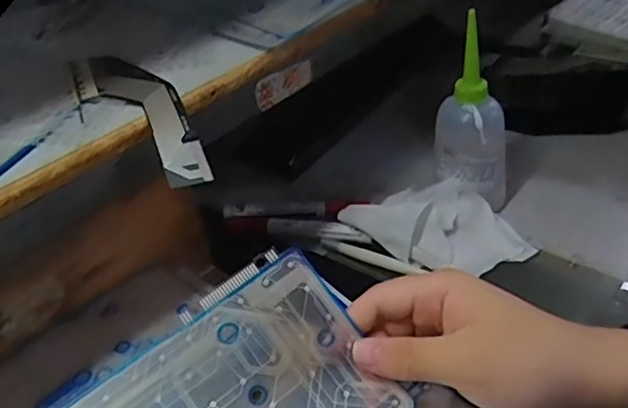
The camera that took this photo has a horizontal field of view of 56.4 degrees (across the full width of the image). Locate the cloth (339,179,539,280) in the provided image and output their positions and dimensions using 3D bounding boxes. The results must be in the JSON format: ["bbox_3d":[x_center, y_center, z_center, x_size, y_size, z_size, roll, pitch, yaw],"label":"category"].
[{"bbox_3d":[0.104,0.018,0.493,0.149,0.042,0.078,16,43,32],"label":"cloth"}]

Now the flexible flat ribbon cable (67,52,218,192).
[{"bbox_3d":[-0.100,-0.051,0.330,0.044,0.023,0.137,-24,41,-21],"label":"flexible flat ribbon cable"}]

